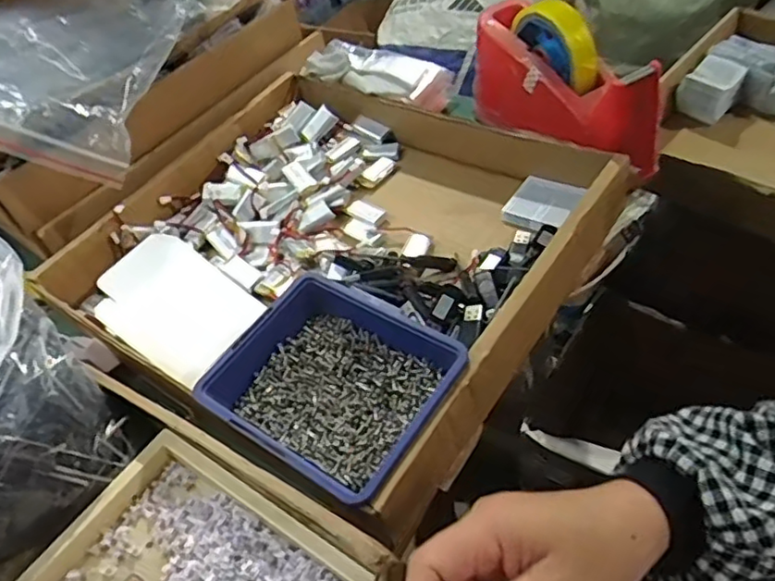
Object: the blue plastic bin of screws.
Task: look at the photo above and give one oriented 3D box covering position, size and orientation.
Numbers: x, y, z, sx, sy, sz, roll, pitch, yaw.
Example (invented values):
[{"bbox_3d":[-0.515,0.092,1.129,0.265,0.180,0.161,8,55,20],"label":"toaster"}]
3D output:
[{"bbox_3d":[-0.031,0.067,0.417,0.139,0.058,0.123,24,59,30],"label":"blue plastic bin of screws"}]

